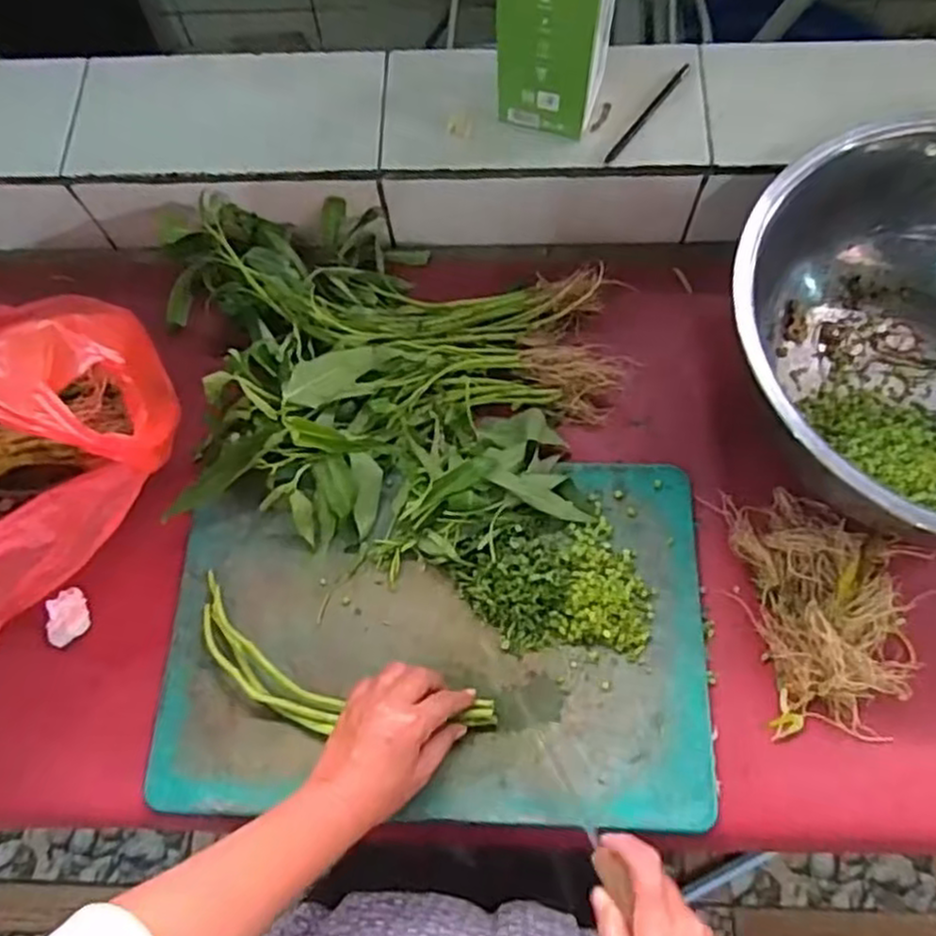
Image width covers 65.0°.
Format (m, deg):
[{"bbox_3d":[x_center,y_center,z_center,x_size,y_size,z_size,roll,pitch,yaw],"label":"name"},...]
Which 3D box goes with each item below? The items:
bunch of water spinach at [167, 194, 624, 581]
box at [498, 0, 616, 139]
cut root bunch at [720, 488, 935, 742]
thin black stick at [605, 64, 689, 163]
[{"bbox_3d":[-0.096,-0.090,0.673,0.432,0.056,0.318,13,71,7],"label":"bunch of water spinach"},{"bbox_3d":[0.075,-0.366,0.621,0.081,0.150,0.079,19,71,9],"label":"box"},{"bbox_3d":[0.295,0.113,0.599,0.129,0.028,0.194,0,70,2],"label":"cut root bunch"},{"bbox_3d":[0.165,-0.328,0.681,0.011,0.010,0.140,34,74,13],"label":"thin black stick"}]

